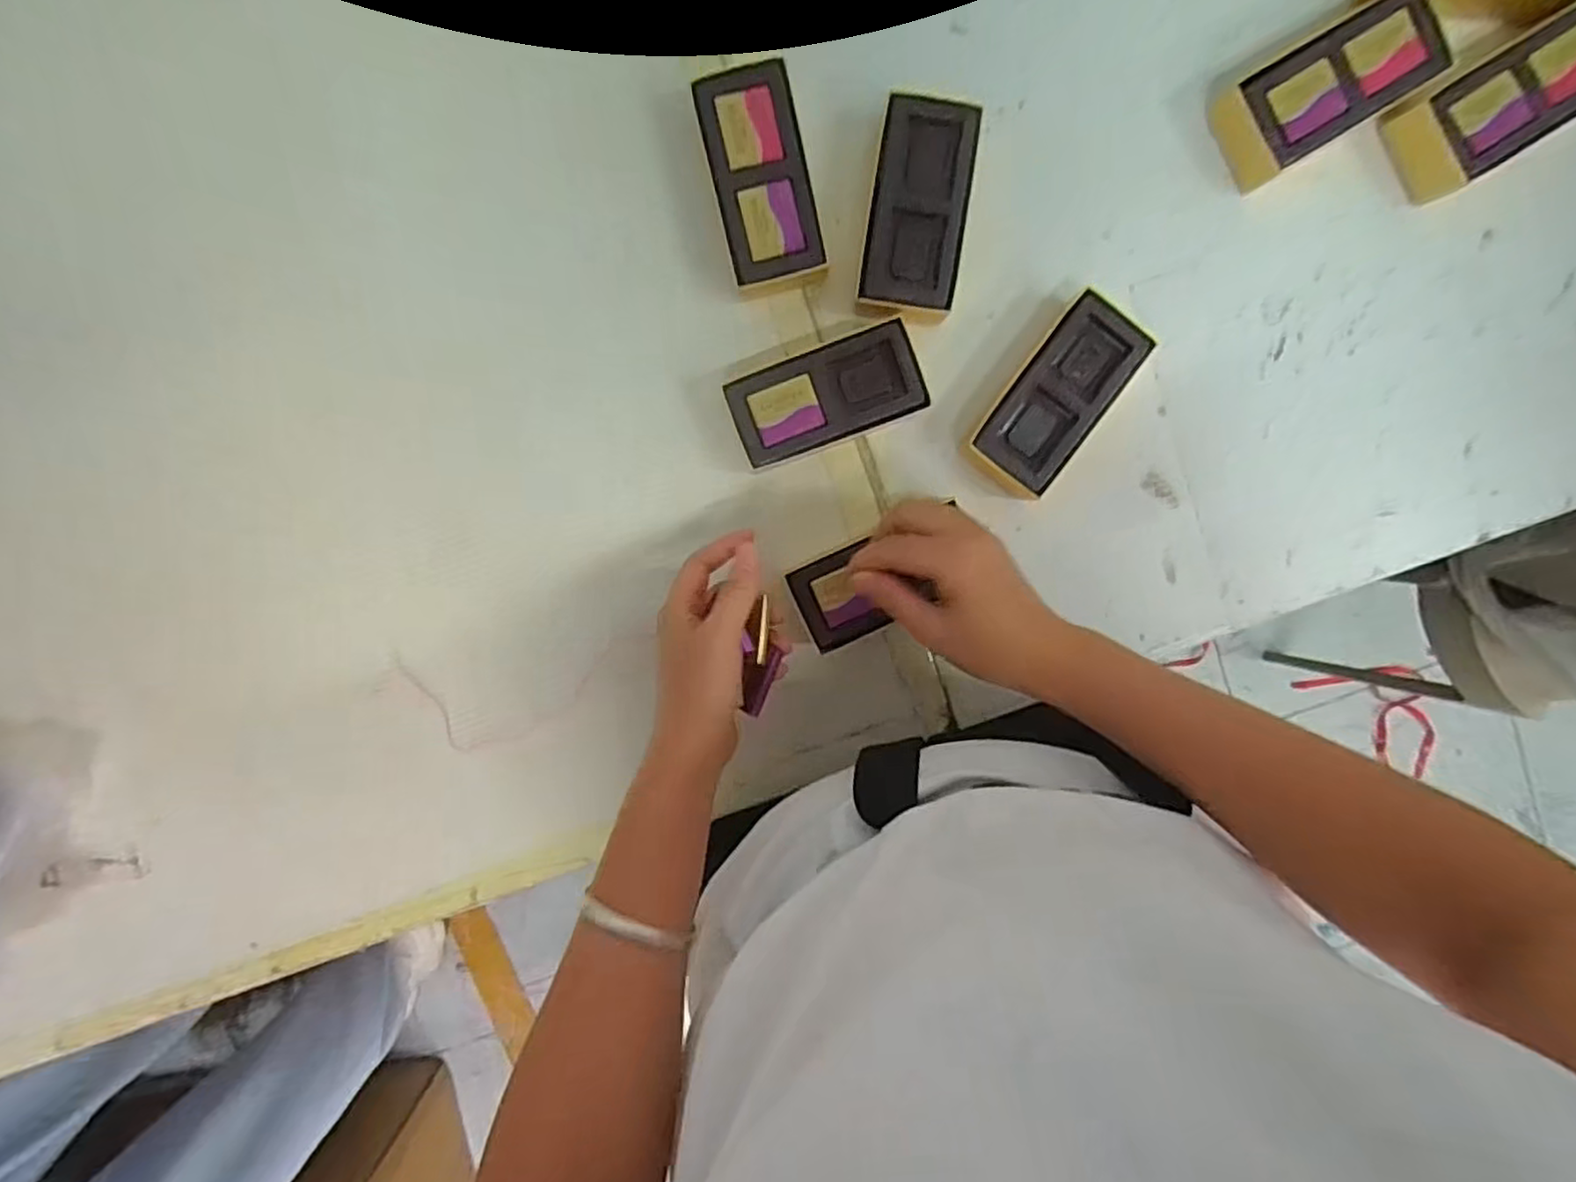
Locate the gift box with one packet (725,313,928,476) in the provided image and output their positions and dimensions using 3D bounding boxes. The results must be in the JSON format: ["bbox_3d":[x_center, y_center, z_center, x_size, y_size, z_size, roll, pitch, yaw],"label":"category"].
[{"bbox_3d":[0.022,-0.117,0.425,0.110,0.030,0.056,-20,97,2],"label":"gift box with one packet"}]

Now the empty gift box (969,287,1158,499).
[{"bbox_3d":[0.160,-0.116,0.427,0.053,0.033,0.117,35,95,-4],"label":"empty gift box"}]

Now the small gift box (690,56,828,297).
[{"bbox_3d":[-0.015,-0.235,0.408,0.054,0.030,0.115,-13,97,1],"label":"small gift box"}]

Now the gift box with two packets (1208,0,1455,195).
[{"bbox_3d":[0.308,-0.289,0.407,0.118,0.038,0.054,-31,96,3],"label":"gift box with two packets"}]

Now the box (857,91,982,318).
[{"bbox_3d":[0.075,-0.221,0.413,0.056,0.032,0.112,8,97,-1],"label":"box"}]

